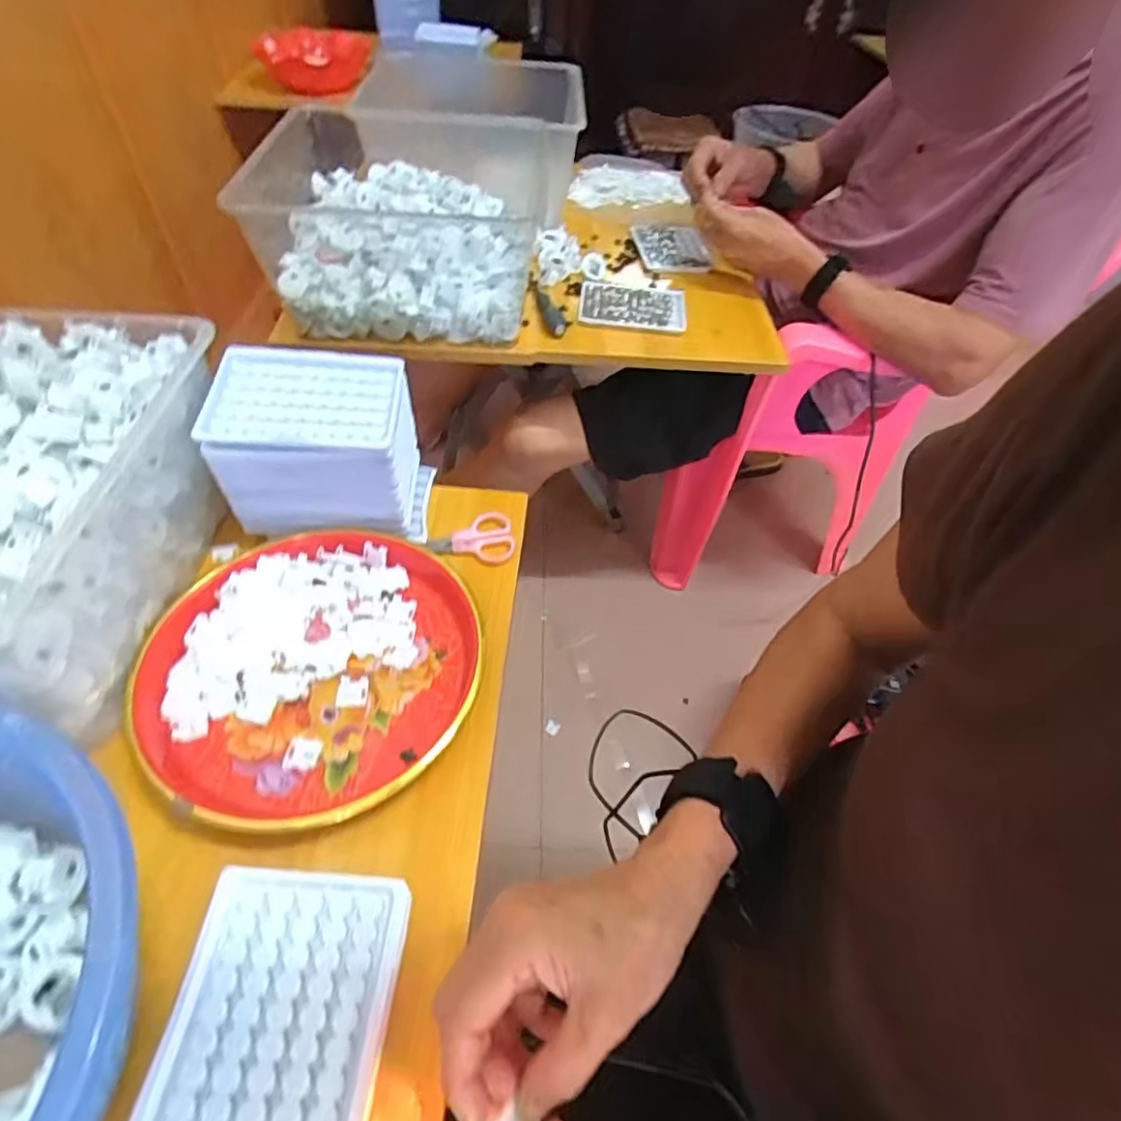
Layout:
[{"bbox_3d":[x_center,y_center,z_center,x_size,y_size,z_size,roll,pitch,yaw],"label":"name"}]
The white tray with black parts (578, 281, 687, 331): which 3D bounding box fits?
[{"bbox_3d":[0.091,-0.320,0.771,0.131,0.013,0.111,5,50,0],"label":"white tray with black parts"}]

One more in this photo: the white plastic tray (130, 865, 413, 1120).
[{"bbox_3d":[-0.133,0.223,0.293,0.099,0.028,0.128,5,50,0],"label":"white plastic tray"}]

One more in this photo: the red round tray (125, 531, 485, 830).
[{"bbox_3d":[-0.165,0.071,0.419,0.215,0.026,0.210,2,50,-3],"label":"red round tray"}]

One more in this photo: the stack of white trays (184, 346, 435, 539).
[{"bbox_3d":[-0.183,-0.086,0.483,0.137,0.110,0.096,-1,50,-6],"label":"stack of white trays"}]

